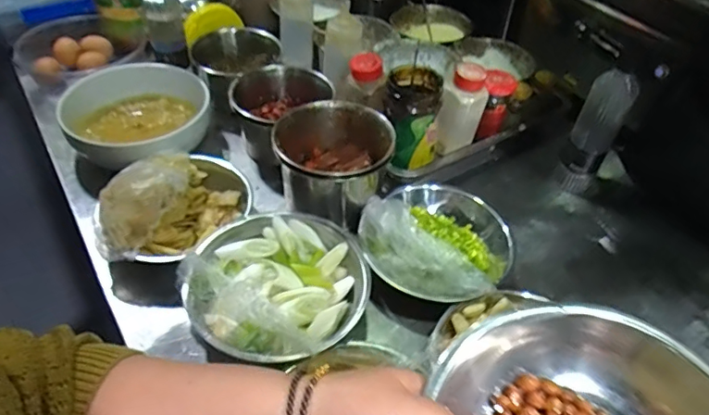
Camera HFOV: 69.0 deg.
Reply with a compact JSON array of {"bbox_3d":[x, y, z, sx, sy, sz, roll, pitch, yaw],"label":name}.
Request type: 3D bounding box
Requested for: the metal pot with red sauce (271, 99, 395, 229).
[{"bbox_3d":[-0.031,-0.065,0.709,0.150,0.102,0.148,3,45,-3],"label":"metal pot with red sauce"}]

